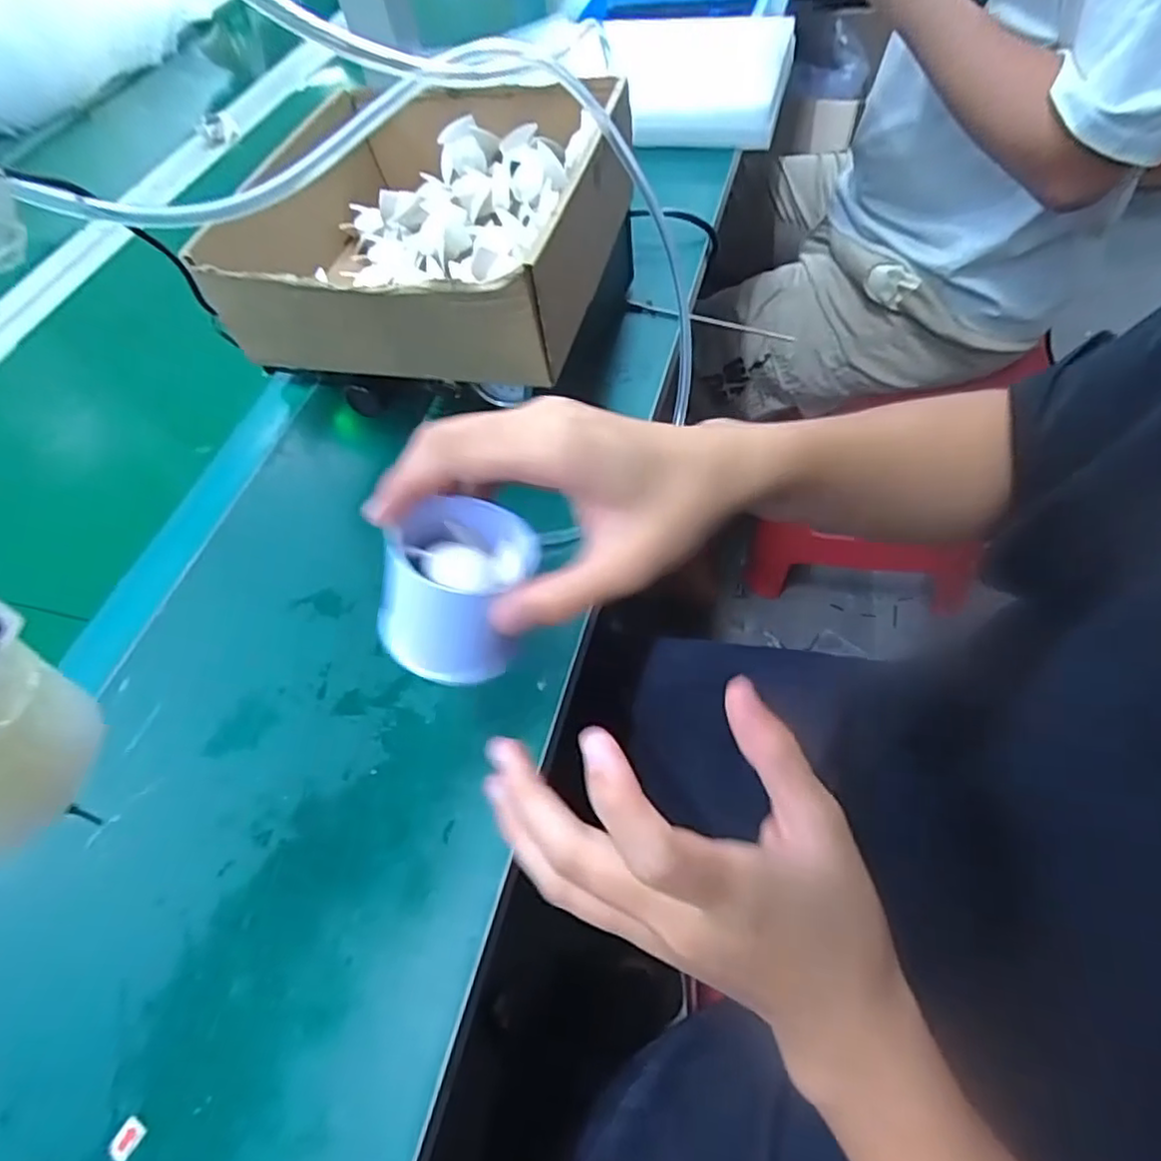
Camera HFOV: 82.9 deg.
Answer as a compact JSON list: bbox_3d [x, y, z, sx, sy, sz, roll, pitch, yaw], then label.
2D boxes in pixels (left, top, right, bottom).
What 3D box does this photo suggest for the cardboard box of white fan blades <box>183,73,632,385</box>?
[{"bbox_3d":[-0.081,-0.204,0.386,0.192,0.072,0.203,10,59,10],"label":"cardboard box of white fan blades"}]

